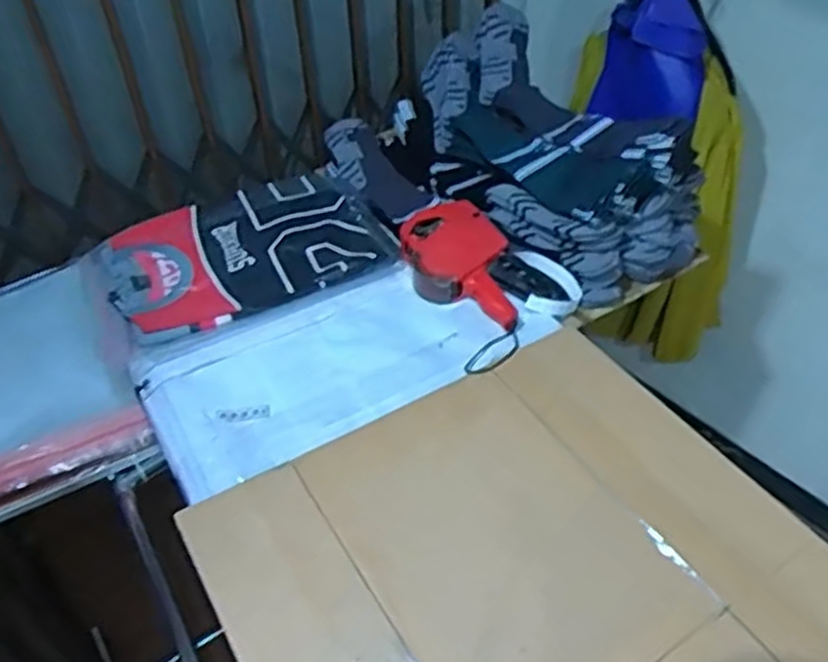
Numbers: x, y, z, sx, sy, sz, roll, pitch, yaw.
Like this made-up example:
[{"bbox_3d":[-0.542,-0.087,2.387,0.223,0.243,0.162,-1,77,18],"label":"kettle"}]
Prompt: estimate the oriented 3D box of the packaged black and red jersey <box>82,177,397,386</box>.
[{"bbox_3d":[-0.247,-0.120,1.076,0.393,0.029,0.314,-24,48,-21],"label":"packaged black and red jersey"}]

